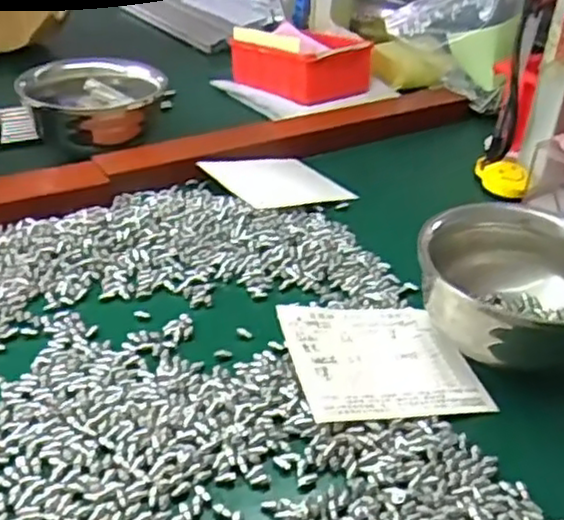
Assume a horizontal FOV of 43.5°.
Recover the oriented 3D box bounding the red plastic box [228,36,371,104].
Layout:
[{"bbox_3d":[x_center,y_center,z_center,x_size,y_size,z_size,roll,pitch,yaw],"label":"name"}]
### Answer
[{"bbox_3d":[0.023,-0.219,0.775,0.100,0.052,0.144,-19,39,-32],"label":"red plastic box"}]

